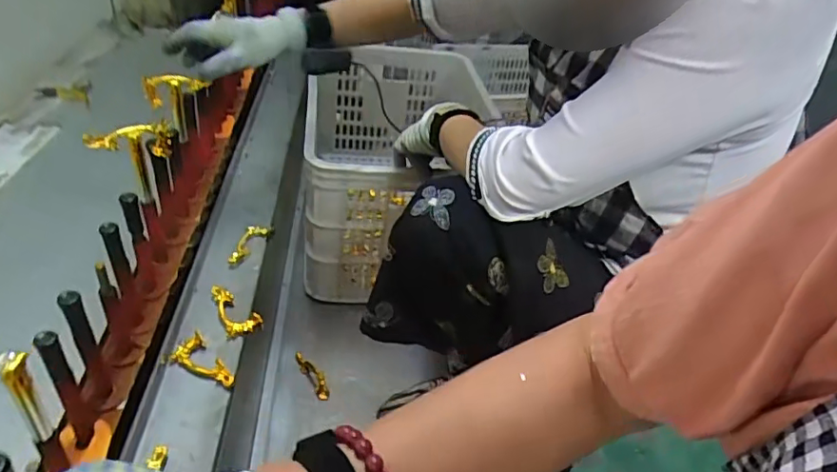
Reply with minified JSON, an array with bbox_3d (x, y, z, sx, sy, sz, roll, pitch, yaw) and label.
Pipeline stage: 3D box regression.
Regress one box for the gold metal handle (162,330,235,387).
[{"bbox_3d":[-0.246,0.145,0.614,0.045,0.018,0.082,-28,50,-36],"label":"gold metal handle"}]

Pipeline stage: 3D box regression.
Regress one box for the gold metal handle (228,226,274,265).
[{"bbox_3d":[-0.241,0.012,0.785,0.031,0.019,0.083,16,39,11],"label":"gold metal handle"}]

